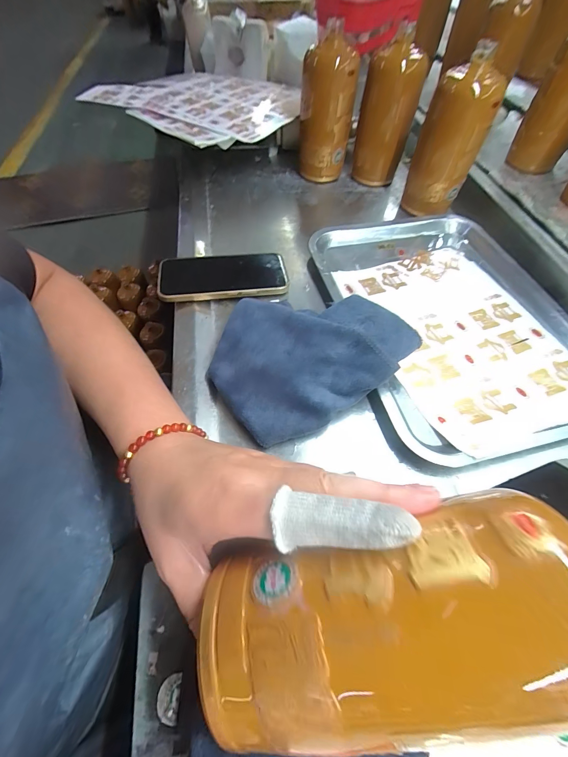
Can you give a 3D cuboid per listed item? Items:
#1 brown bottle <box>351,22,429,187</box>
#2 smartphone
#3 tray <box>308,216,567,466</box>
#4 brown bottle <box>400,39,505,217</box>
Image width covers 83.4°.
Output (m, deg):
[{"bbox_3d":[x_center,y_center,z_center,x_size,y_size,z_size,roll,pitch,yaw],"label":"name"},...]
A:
[{"bbox_3d":[0.167,-0.430,0.519,0.088,0.177,0.095,14,56,8],"label":"brown bottle"},{"bbox_3d":[-0.075,-0.129,0.402,0.155,0.013,0.078,-3,54,-5],"label":"smartphone"},{"bbox_3d":[0.195,-0.082,0.382,0.258,0.024,0.351,-12,57,-9],"label":"tray"},{"bbox_3d":[0.239,-0.341,0.459,0.083,0.176,0.095,15,57,9],"label":"brown bottle"}]

